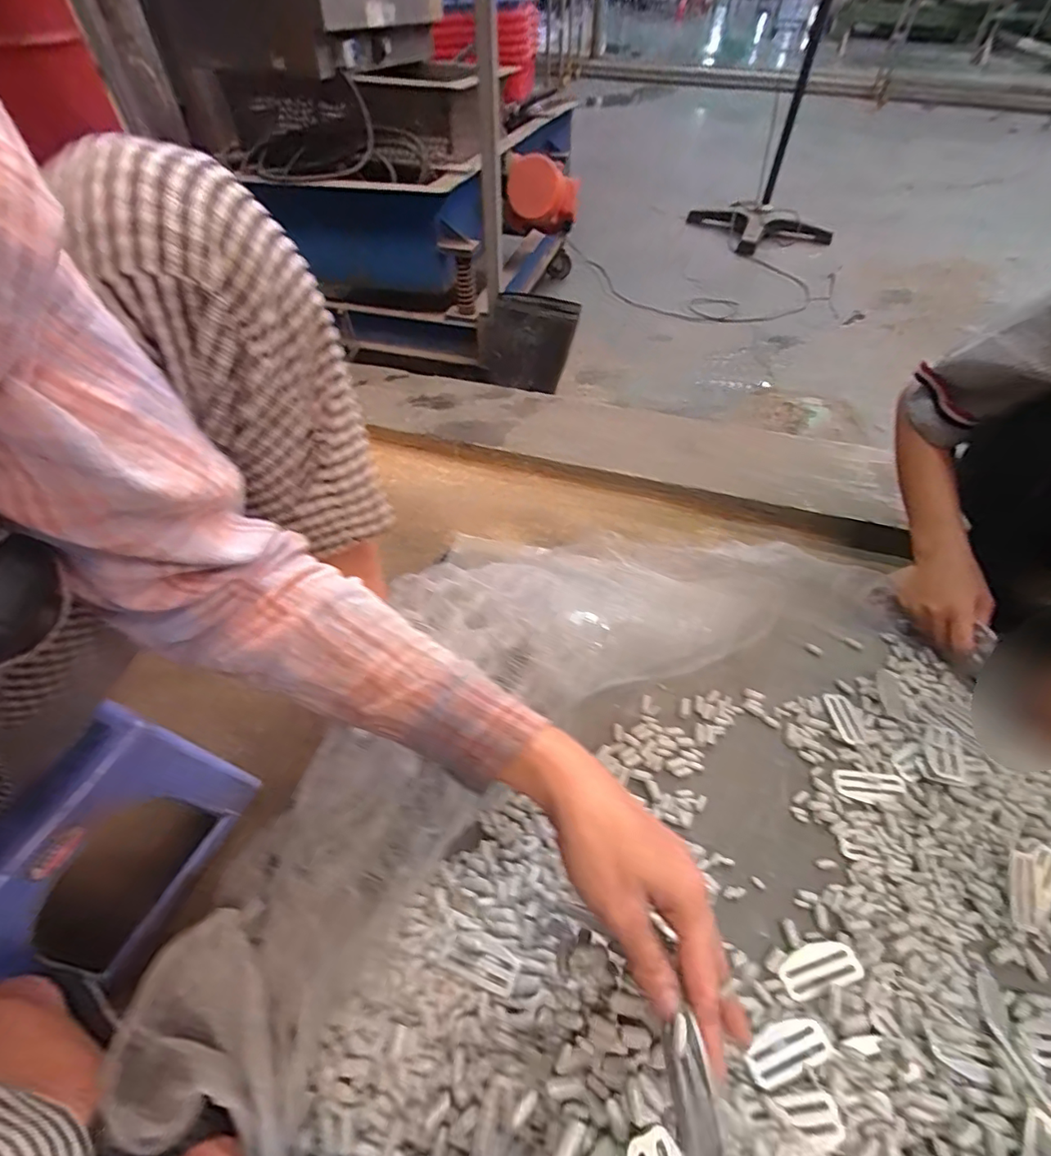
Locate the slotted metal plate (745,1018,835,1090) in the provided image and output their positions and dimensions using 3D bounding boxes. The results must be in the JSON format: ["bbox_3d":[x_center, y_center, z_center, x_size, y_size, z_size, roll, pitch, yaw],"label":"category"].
[{"bbox_3d":[0.188,0.340,0.375,0.062,0.004,0.026,-17,34,-8],"label":"slotted metal plate"}]

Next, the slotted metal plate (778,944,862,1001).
[{"bbox_3d":[0.231,0.308,0.411,0.059,0.004,0.028,-21,39,-2],"label":"slotted metal plate"}]

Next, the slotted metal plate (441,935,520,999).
[{"bbox_3d":[-0.031,0.275,0.373,0.054,0.009,0.026,7,49,22],"label":"slotted metal plate"}]

